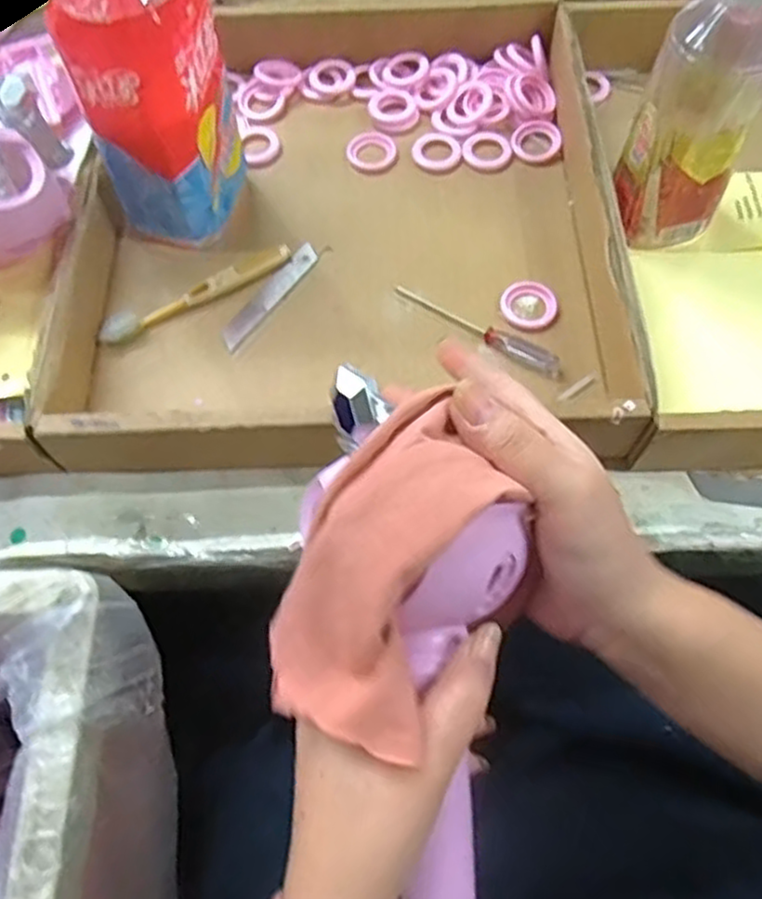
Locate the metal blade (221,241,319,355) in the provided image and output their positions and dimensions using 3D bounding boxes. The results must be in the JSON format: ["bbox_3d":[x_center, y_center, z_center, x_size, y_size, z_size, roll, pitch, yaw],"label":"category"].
[{"bbox_3d":[-0.076,-0.106,0.511,0.016,0.004,0.100,34,67,5],"label":"metal blade"}]

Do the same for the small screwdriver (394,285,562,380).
[{"bbox_3d":[0.064,-0.082,0.489,0.124,0.014,0.016,36,70,16],"label":"small screwdriver"}]

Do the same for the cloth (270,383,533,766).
[{"bbox_3d":[0.002,0.043,0.274,0.065,0.026,0.124,22,91,11],"label":"cloth"}]

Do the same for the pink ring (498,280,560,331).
[{"bbox_3d":[0.099,-0.098,0.497,0.036,0.008,0.037,0,65,1],"label":"pink ring"}]

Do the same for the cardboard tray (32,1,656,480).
[{"bbox_3d":[-0.018,-0.158,0.506,0.348,0.057,0.388,1,65,1],"label":"cardboard tray"}]

